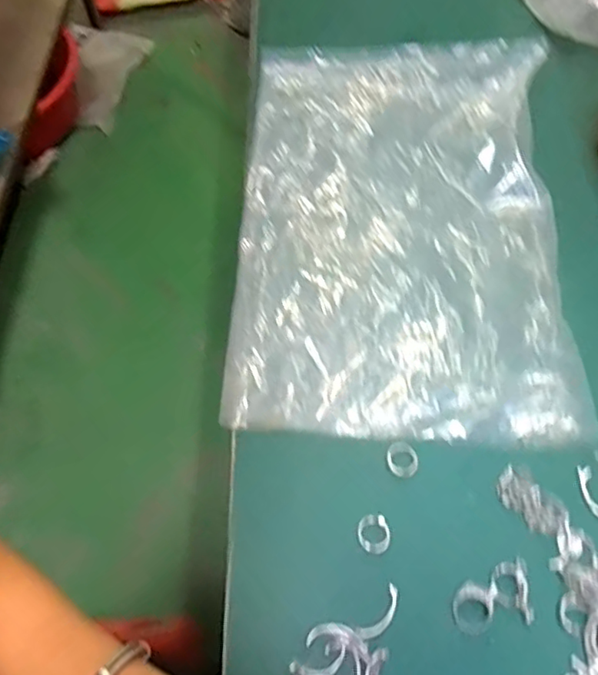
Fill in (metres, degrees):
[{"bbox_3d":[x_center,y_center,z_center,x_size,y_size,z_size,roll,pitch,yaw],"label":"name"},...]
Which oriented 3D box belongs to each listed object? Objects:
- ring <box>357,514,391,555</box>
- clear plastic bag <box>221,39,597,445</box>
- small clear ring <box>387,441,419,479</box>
[{"bbox_3d":[0.047,0.123,0.367,0.020,0.005,0.023,2,63,1],"label":"ring"},{"bbox_3d":[0.081,-0.099,0.472,0.247,0.031,0.365,3,63,1],"label":"clear plastic bag"},{"bbox_3d":[0.068,0.081,0.389,0.021,0.005,0.022,0,63,0],"label":"small clear ring"}]

